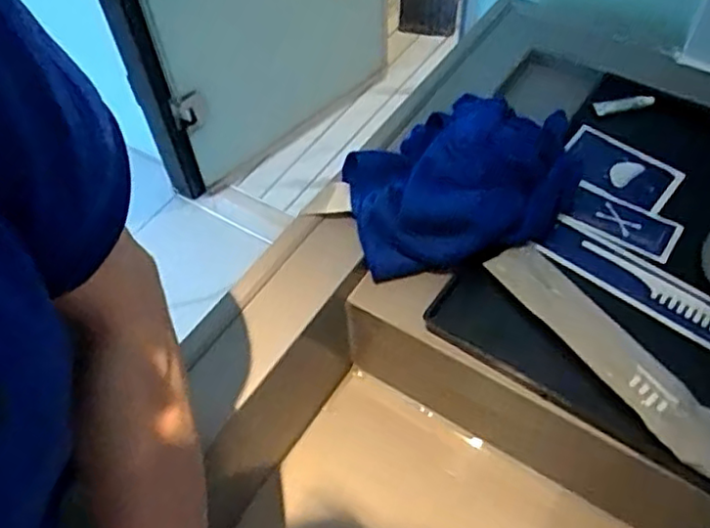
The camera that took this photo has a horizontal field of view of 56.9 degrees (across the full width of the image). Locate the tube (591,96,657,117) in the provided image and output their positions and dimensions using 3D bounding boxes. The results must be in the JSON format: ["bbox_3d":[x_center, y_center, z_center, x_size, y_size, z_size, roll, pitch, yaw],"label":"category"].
[{"bbox_3d":[0.274,-0.165,0.670,0.058,0.011,0.016,-5,54,0],"label":"tube"}]

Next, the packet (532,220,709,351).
[{"bbox_3d":[0.242,0.021,0.542,0.186,0.009,0.047,33,63,25],"label":"packet"}]

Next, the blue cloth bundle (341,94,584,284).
[{"bbox_3d":[0.098,-0.075,0.576,0.205,0.074,0.136,-13,54,-6],"label":"blue cloth bundle"}]

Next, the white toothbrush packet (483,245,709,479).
[{"bbox_3d":[0.192,0.065,0.503,0.044,0.012,0.220,-31,58,-17],"label":"white toothbrush packet"}]

